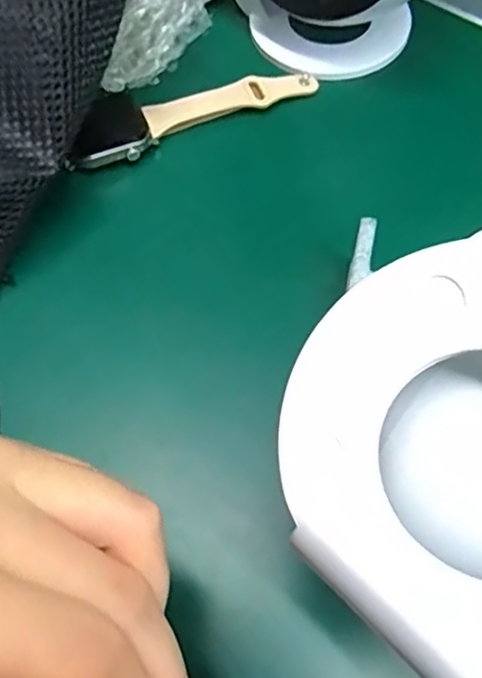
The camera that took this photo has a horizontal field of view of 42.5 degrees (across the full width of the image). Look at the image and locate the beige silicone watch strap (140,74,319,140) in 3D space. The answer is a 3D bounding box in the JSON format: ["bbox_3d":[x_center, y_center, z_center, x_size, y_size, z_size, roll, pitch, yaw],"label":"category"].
[{"bbox_3d":[-0.005,-0.121,0.310,0.088,0.006,0.018,-22,65,-9],"label":"beige silicone watch strap"}]

